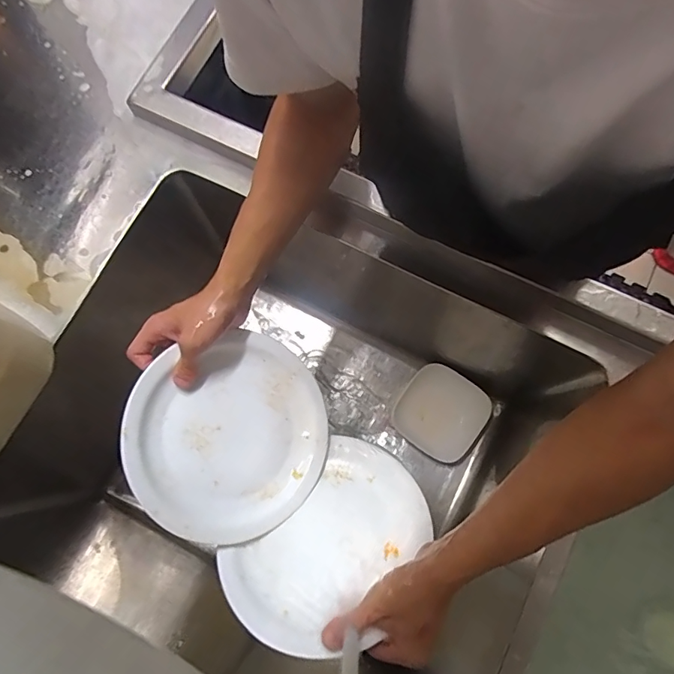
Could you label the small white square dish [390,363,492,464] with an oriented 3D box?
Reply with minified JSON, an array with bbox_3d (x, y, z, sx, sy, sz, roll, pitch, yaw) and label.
[{"bbox_3d":[0.188,0.137,0.841,0.147,0.040,0.145,34,79,8],"label":"small white square dish"}]

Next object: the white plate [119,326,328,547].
[{"bbox_3d":[-0.118,0.107,0.524,0.221,0.017,0.221,6,78,-28],"label":"white plate"}]

